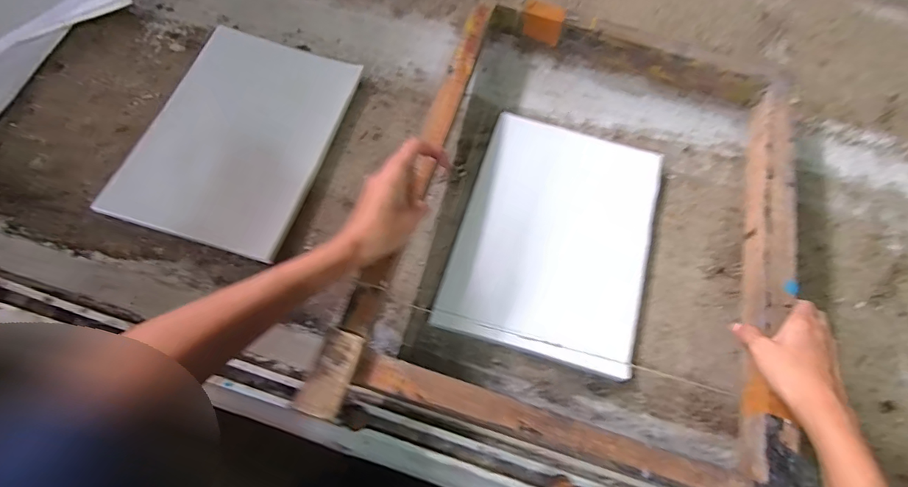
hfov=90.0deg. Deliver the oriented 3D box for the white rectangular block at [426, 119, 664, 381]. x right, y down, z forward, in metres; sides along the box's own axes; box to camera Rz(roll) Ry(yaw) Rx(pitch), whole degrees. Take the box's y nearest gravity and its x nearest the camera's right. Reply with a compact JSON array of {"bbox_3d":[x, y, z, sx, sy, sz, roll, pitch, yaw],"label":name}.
[{"bbox_3d":[0.113,-0.007,0.507,0.202,0.027,0.261,17,71,5],"label":"white rectangular block"}]

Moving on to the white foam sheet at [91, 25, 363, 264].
[{"bbox_3d":[-0.246,-0.122,0.520,0.196,0.014,0.253,18,75,0],"label":"white foam sheet"}]

